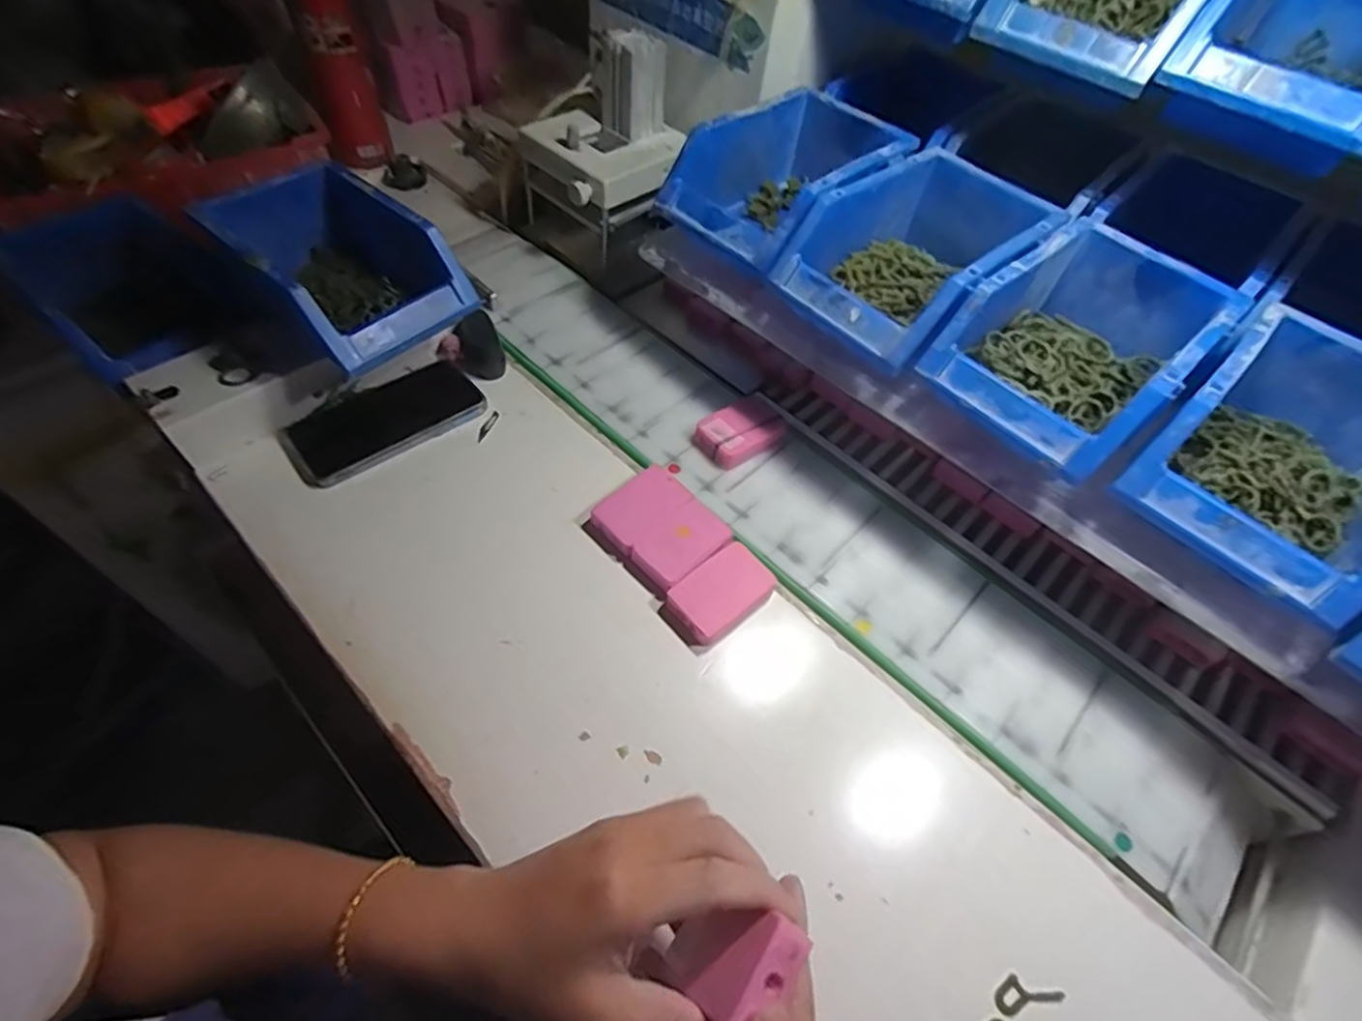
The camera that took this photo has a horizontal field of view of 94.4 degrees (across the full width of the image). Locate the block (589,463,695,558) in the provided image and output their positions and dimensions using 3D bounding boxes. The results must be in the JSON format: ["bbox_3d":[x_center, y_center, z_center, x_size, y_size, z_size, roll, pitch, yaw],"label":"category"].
[{"bbox_3d":[-0.031,-0.002,0.487,0.047,0.013,0.074,39,62,20],"label":"block"}]

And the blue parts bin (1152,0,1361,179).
[{"bbox_3d":[0.400,-0.286,0.397,0.179,0.072,0.120,-36,65,-27],"label":"blue parts bin"}]

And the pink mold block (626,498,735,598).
[{"bbox_3d":[0.000,0.026,0.470,0.073,0.014,0.045,-38,67,-26],"label":"pink mold block"}]

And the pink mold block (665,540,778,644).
[{"bbox_3d":[0.029,0.058,0.448,0.071,0.015,0.047,-36,65,-25],"label":"pink mold block"}]

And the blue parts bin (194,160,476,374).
[{"bbox_3d":[-0.270,-0.196,0.502,0.187,0.070,0.126,37,59,19],"label":"blue parts bin"}]

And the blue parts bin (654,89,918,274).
[{"bbox_3d":[0.093,-0.265,0.517,0.199,0.078,0.122,-35,65,-27],"label":"blue parts bin"}]

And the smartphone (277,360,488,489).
[{"bbox_3d":[-0.243,-0.077,0.519,0.152,0.010,0.081,-35,65,-24],"label":"smartphone"}]

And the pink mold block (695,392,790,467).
[{"bbox_3d":[0.052,-0.067,0.531,0.074,0.019,0.047,-29,63,-22],"label":"pink mold block"}]

